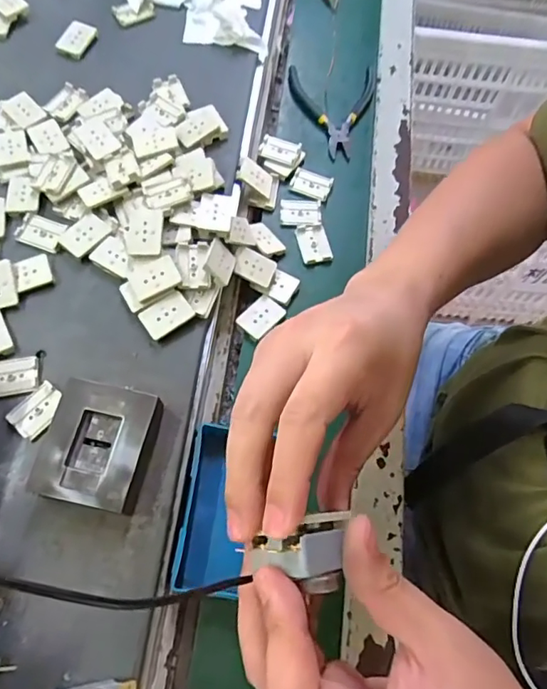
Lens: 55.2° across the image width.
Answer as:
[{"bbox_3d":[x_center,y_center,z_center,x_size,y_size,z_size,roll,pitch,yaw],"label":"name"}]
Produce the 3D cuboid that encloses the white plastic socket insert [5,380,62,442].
[{"bbox_3d":[-0.171,0.047,0.379,0.027,0.005,0.038,40,70,12],"label":"white plastic socket insert"}]

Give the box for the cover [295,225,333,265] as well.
[{"bbox_3d":[0.038,-0.094,0.486,0.028,0.004,0.039,-12,68,-8],"label":"cover"}]

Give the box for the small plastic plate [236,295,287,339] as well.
[{"bbox_3d":[-0.011,-0.025,0.450,0.028,0.004,0.036,42,71,13],"label":"small plastic plate"}]

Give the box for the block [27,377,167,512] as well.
[{"bbox_3d":[-0.118,0.069,0.359,0.068,0.028,0.079,12,67,1],"label":"block"}]

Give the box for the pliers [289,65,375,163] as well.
[{"bbox_3d":[0.066,-0.248,0.550,0.094,0.009,0.127,-1,67,-4],"label":"pliers"}]

